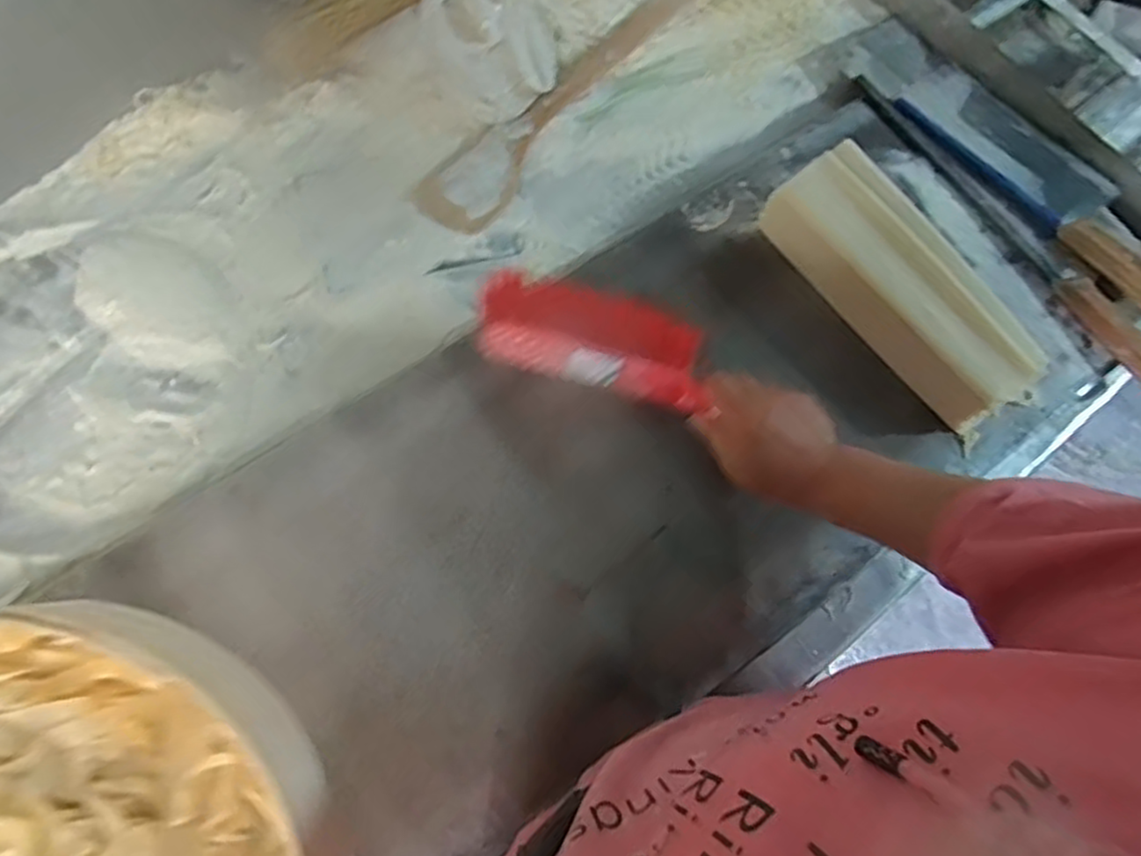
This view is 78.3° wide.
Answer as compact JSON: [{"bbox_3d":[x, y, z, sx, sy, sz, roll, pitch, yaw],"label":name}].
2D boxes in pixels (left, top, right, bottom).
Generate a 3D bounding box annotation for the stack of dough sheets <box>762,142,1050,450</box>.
[{"bbox_3d":[0.288,-0.121,0.610,0.073,0.082,0.265,-37,77,-12],"label":"stack of dough sheets"}]

